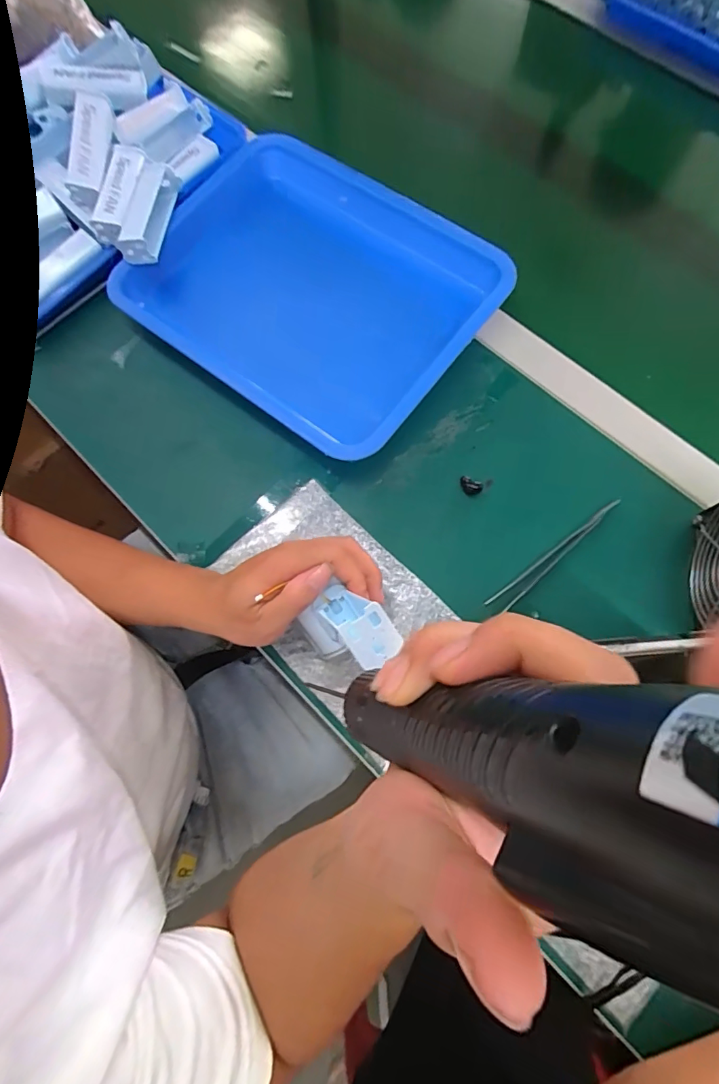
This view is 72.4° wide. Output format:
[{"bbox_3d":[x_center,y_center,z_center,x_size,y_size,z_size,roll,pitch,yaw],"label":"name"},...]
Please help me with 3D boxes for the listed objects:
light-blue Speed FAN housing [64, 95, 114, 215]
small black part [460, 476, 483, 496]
[{"bbox_3d":[-0.271,-0.397,0.499,0.032,0.029,0.113,5,84,3],"label":"light-blue Speed FAN housing"},{"bbox_3d":[0.098,-0.049,0.433,0.020,0.009,0.012,20,72,8],"label":"small black part"}]

